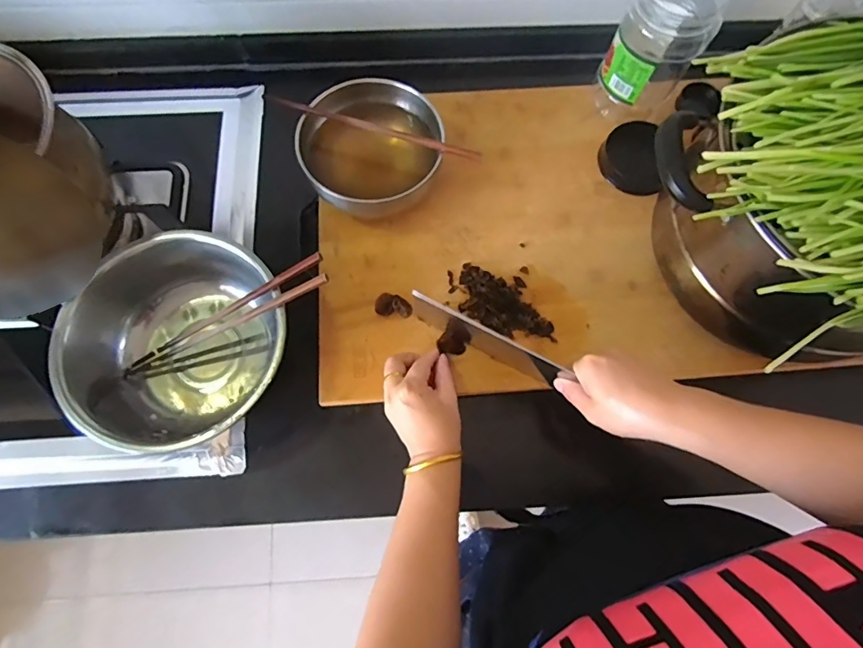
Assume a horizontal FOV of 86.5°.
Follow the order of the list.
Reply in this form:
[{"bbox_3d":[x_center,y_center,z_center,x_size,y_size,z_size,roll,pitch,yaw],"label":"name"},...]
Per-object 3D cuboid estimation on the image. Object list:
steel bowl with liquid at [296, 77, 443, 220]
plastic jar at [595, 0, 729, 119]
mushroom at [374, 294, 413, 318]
[{"bbox_3d":[-0.063,-0.186,0.513,0.152,0.078,0.136,-15,74,-5],"label":"steel bowl with liquid"},{"bbox_3d":[0.247,-0.301,0.510,0.085,0.138,0.082,0,73,-1],"label":"plastic jar"},{"bbox_3d":[-0.041,-0.019,0.488,0.039,0.018,0.020,11,74,2],"label":"mushroom"}]

